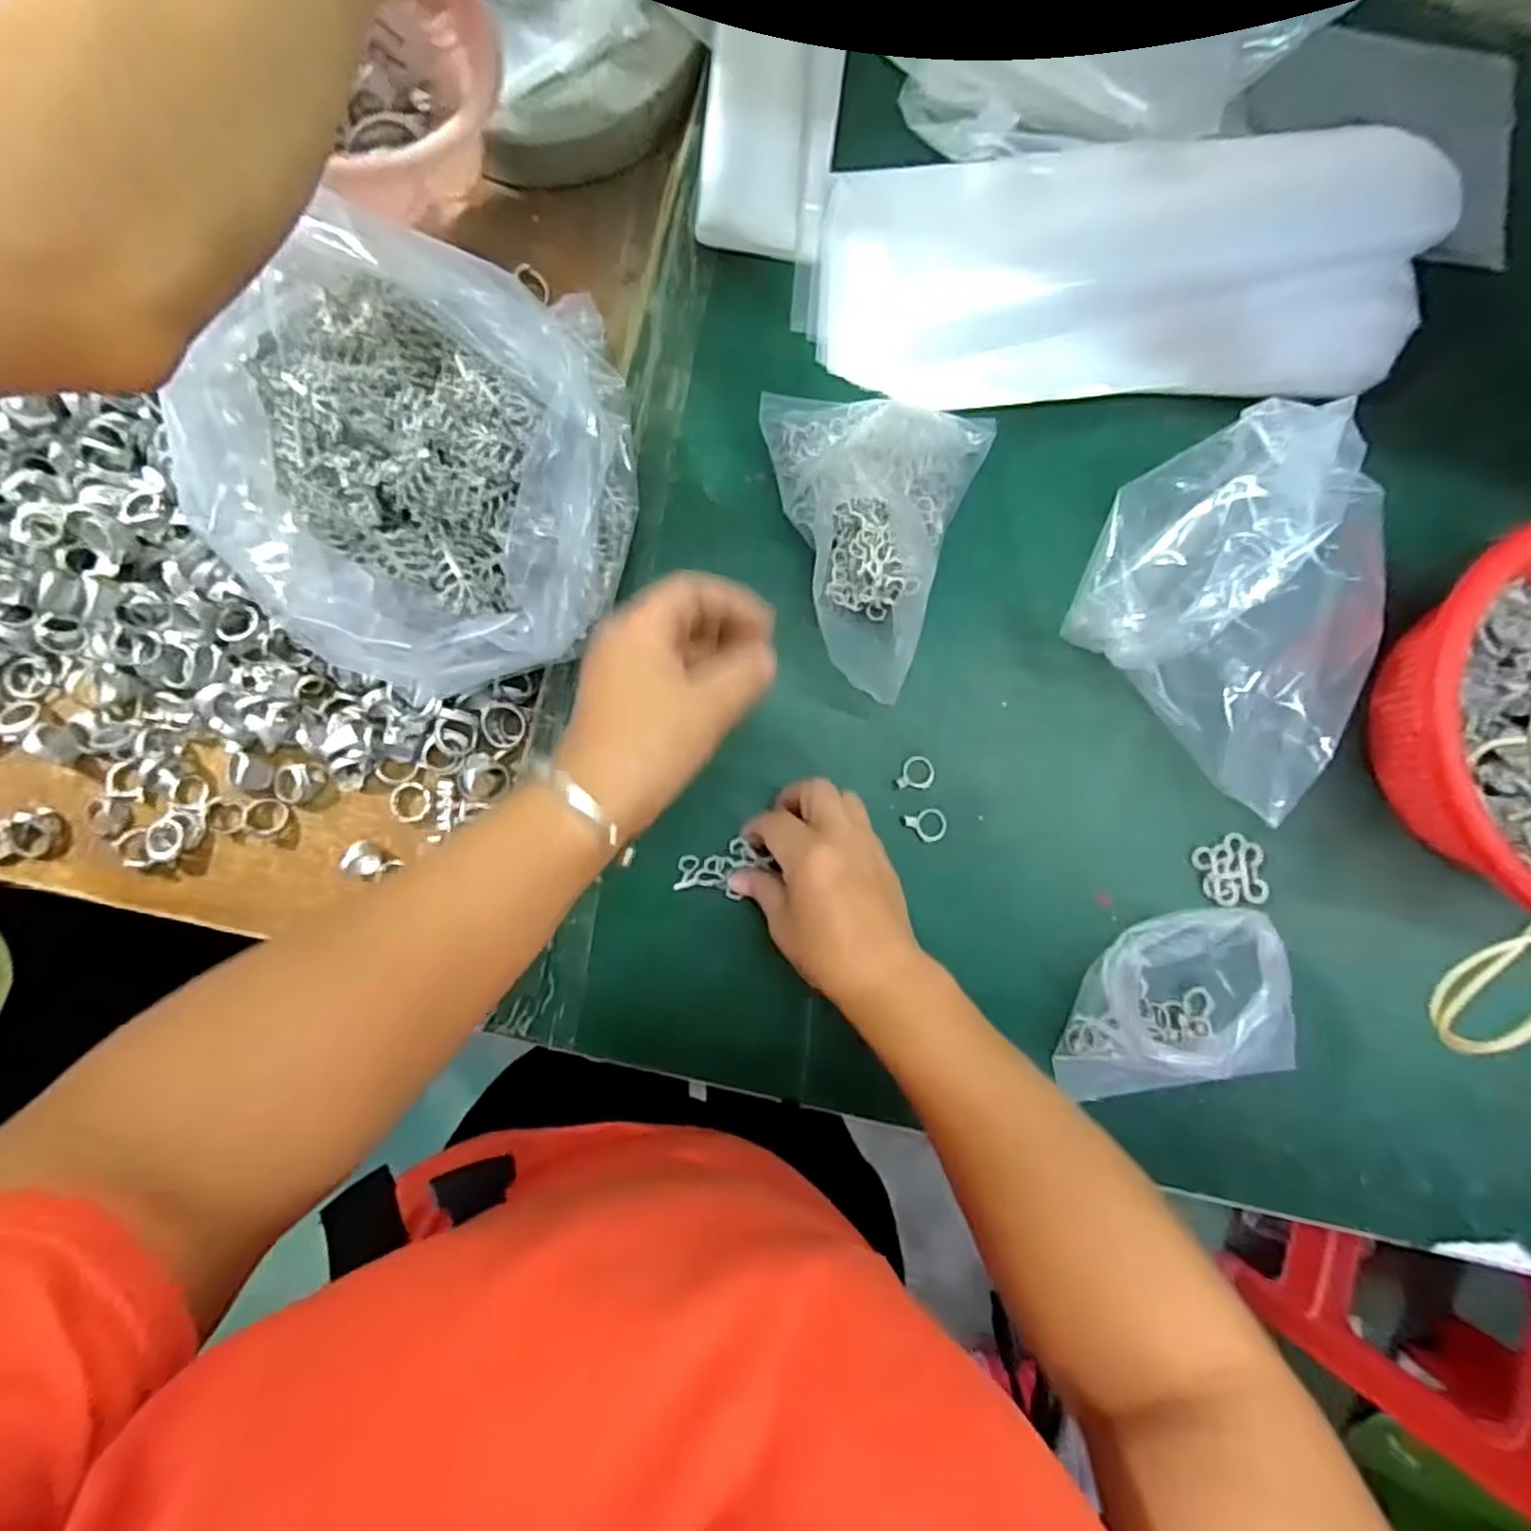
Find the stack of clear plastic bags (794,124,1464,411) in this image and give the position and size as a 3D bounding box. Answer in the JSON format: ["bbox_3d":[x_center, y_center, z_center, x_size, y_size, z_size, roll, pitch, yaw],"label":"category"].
[{"bbox_3d":[0.214,-0.300,0.449,0.373,0.053,0.135,-3,88,-2],"label":"stack of clear plastic bags"}]

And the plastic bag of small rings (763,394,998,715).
[{"bbox_3d":[0.063,-0.132,0.431,0.129,0.050,0.179,5,88,-2],"label":"plastic bag of small rings"}]

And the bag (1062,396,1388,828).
[{"bbox_3d":[0.272,-0.087,0.403,0.146,0.116,0.187,-45,90,-3],"label":"bag"}]

